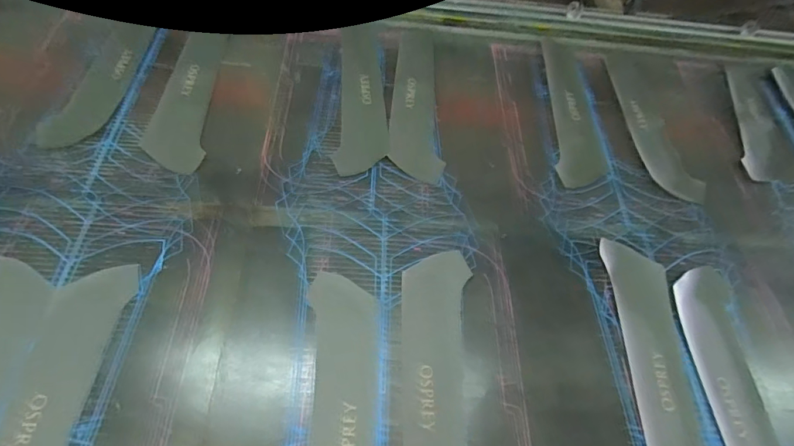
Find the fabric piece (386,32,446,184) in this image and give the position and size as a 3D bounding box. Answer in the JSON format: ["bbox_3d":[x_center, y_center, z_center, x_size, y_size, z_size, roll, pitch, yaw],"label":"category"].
[{"bbox_3d":[0.036,-0.275,0.950,0.104,0.009,0.447,1,57,-4],"label":"fabric piece"}]

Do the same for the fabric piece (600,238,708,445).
[{"bbox_3d":[0.409,0.236,0.674,0.097,0.020,0.436,4,61,-7],"label":"fabric piece"}]

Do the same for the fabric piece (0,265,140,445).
[{"bbox_3d":[-0.460,0.251,0.564,0.108,0.006,0.428,4,57,-2],"label":"fabric piece"}]

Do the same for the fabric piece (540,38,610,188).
[{"bbox_3d":[0.390,-0.258,0.970,0.105,0.016,0.430,6,57,-1],"label":"fabric piece"}]

